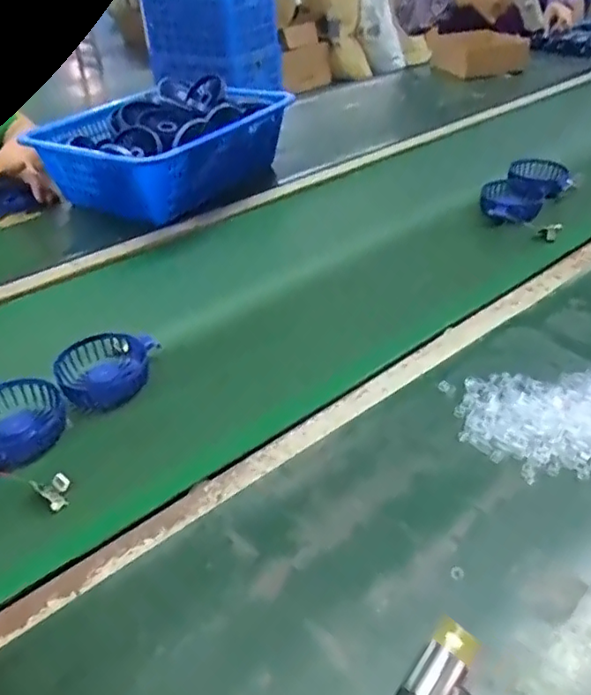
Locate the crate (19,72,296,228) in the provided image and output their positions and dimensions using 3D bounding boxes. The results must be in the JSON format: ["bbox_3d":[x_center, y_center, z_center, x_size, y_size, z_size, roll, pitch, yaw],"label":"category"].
[{"bbox_3d":[-0.195,-0.317,0.945,0.233,0.129,0.347,23,43,30],"label":"crate"}]

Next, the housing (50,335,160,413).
[{"bbox_3d":[-0.190,0.019,0.605,0.098,0.031,0.098,-20,40,-23],"label":"housing"}]

